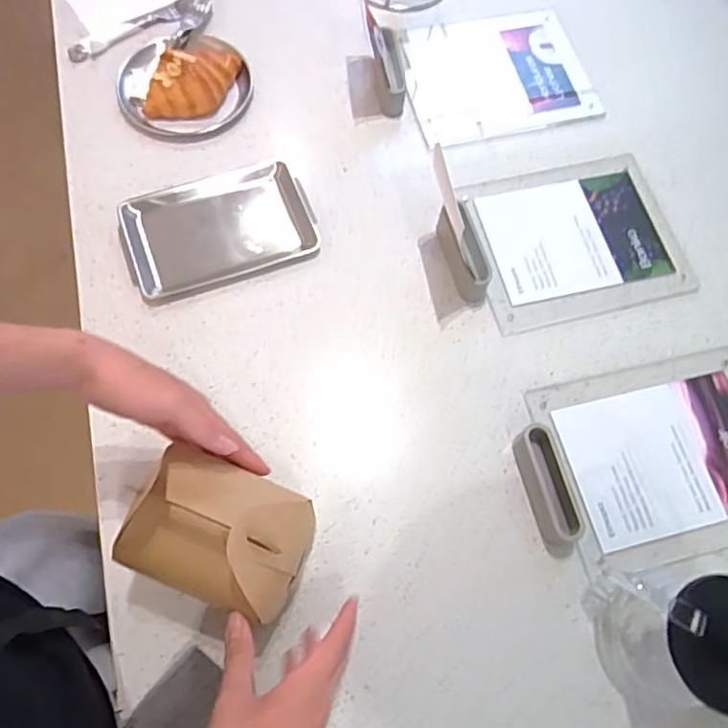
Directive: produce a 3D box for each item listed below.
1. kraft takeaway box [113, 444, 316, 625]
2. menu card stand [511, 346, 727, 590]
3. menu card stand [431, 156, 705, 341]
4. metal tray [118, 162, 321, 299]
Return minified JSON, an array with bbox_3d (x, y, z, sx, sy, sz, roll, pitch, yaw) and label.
[{"bbox_3d":[-0.115,0.129,0.471,0.126,0.087,0.099,23,69,7],"label":"kraft takeaway box"},{"bbox_3d":[0.297,0.094,0.617,0.274,0.033,0.197,-13,69,-7],"label":"menu card stand"},{"bbox_3d":[0.231,-0.152,0.706,0.278,0.042,0.199,-13,69,-7],"label":"menu card stand"},{"bbox_3d":[-0.169,-0.159,0.703,0.203,0.015,0.136,-19,70,-9],"label":"metal tray"}]

